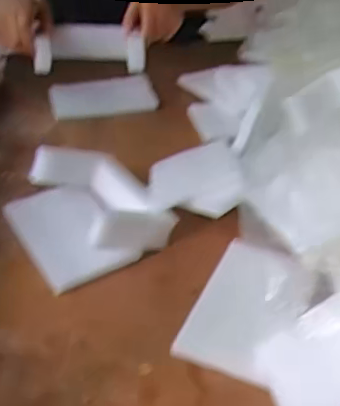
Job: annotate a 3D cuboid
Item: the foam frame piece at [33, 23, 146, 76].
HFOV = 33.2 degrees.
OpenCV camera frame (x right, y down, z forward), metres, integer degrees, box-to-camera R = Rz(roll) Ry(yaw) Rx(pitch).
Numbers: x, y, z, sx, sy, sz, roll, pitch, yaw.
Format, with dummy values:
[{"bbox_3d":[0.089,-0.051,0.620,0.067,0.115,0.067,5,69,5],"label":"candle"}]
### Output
[{"bbox_3d":[-0.129,-0.256,0.927,0.167,0.044,0.124,-4,38,-4],"label":"foam frame piece"}]

